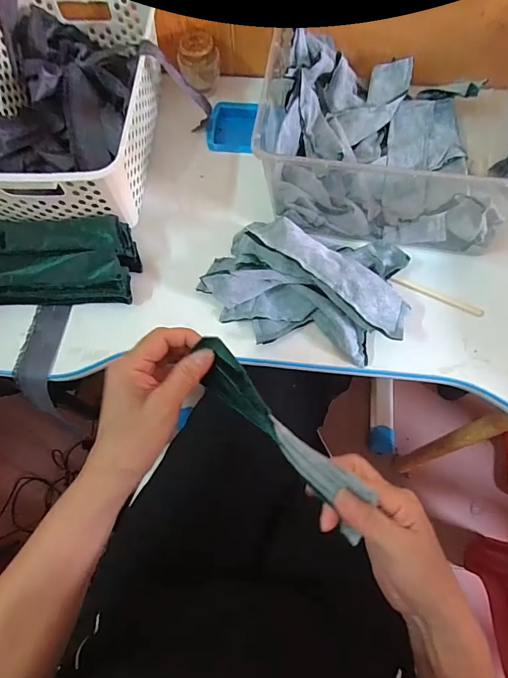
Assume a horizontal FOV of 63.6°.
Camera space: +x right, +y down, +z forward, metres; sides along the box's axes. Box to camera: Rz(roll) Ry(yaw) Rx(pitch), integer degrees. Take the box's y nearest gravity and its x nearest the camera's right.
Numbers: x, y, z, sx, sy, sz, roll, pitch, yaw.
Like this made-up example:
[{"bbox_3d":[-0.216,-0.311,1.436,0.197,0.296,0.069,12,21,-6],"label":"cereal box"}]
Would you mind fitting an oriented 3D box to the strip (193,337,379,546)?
[{"bbox_3d":[0.019,0.071,0.314,0.032,0.015,0.180,-43,78,-11],"label":"strip"}]

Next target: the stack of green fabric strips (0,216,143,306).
[{"bbox_3d":[-0.233,-0.093,0.477,0.190,0.039,0.103,1,73,1],"label":"stack of green fabric strips"}]

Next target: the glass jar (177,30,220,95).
[{"bbox_3d":[-0.080,-0.399,0.592,0.056,0.058,0.056,0,73,1],"label":"glass jar"}]

